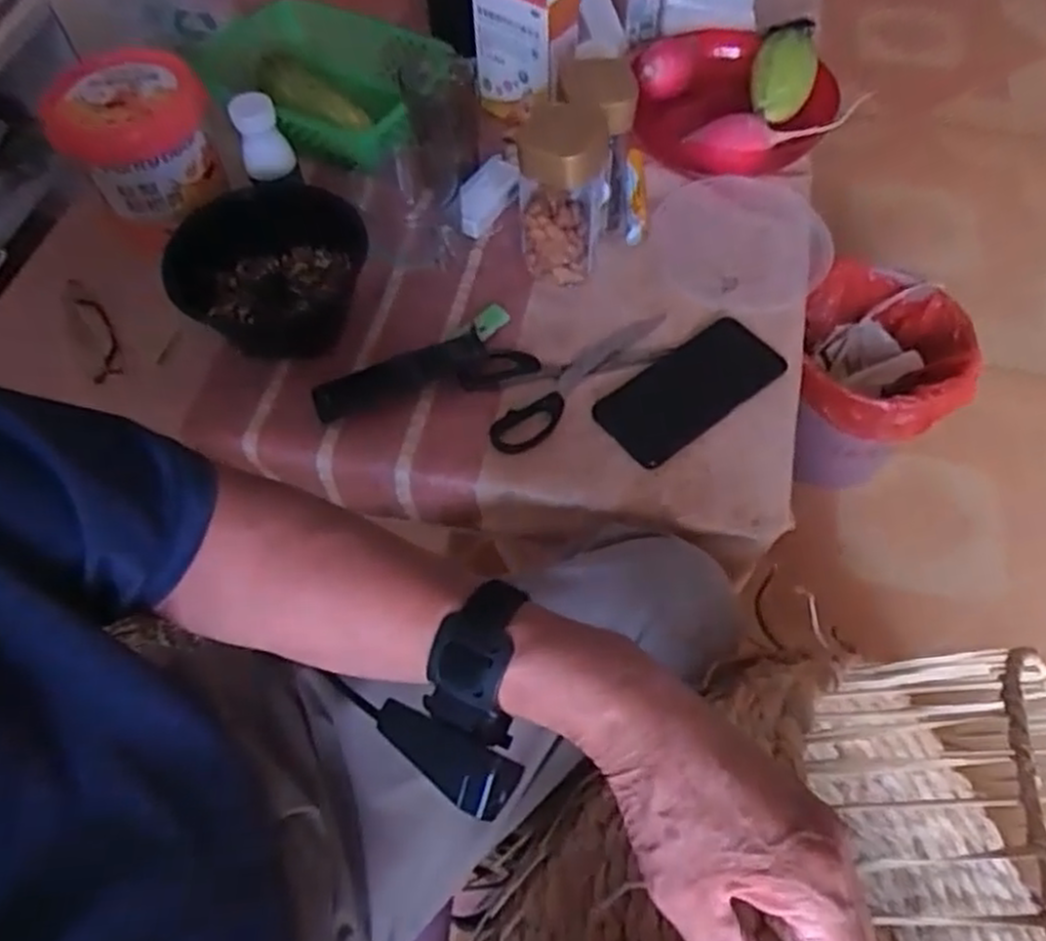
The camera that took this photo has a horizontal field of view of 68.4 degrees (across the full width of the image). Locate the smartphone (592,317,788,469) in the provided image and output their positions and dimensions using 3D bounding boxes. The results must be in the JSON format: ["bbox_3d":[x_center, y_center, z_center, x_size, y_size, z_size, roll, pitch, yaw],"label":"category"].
[{"bbox_3d":[0.143,-0.070,0.656,0.162,0.010,0.081,-34,64,-16],"label":"smartphone"}]

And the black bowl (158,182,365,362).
[{"bbox_3d":[-0.231,-0.186,0.695,0.165,0.075,0.153,-1,60,2],"label":"black bowl"}]

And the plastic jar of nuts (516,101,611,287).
[{"bbox_3d":[0.035,-0.239,0.679,0.071,0.163,0.067,-1,60,2],"label":"plastic jar of nuts"}]

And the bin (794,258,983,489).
[{"bbox_3d":[0.457,-0.108,1.039,0.187,0.229,0.223,11,61,9],"label":"bin"}]

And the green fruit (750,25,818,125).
[{"bbox_3d":[0.275,-0.418,0.816,0.062,0.045,0.128,14,61,11],"label":"green fruit"}]

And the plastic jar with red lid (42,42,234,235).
[{"bbox_3d":[-0.357,-0.309,0.727,0.135,0.099,0.127,-22,61,-10],"label":"plastic jar with red lid"}]

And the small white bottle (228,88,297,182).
[{"bbox_3d":[-0.248,-0.317,0.731,0.045,0.068,0.037,-17,61,-7],"label":"small white bottle"}]

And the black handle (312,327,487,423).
[{"bbox_3d":[-0.102,-0.079,0.652,0.148,0.011,0.036,-20,61,-9],"label":"black handle"}]

